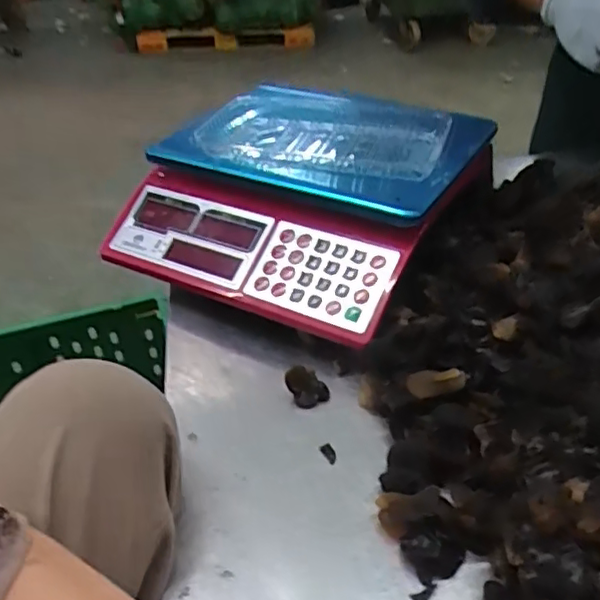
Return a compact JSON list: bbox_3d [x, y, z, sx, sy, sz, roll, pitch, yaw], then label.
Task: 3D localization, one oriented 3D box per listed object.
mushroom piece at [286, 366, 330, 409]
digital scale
[{"bbox_3d":[0.006,0.068,0.489,0.032,0.025,0.019,-3,37,1],"label":"mushroom piece"},{"bbox_3d":[-0.009,-0.093,0.609,0.302,0.145,0.239,16,41,25],"label":"digital scale"}]

